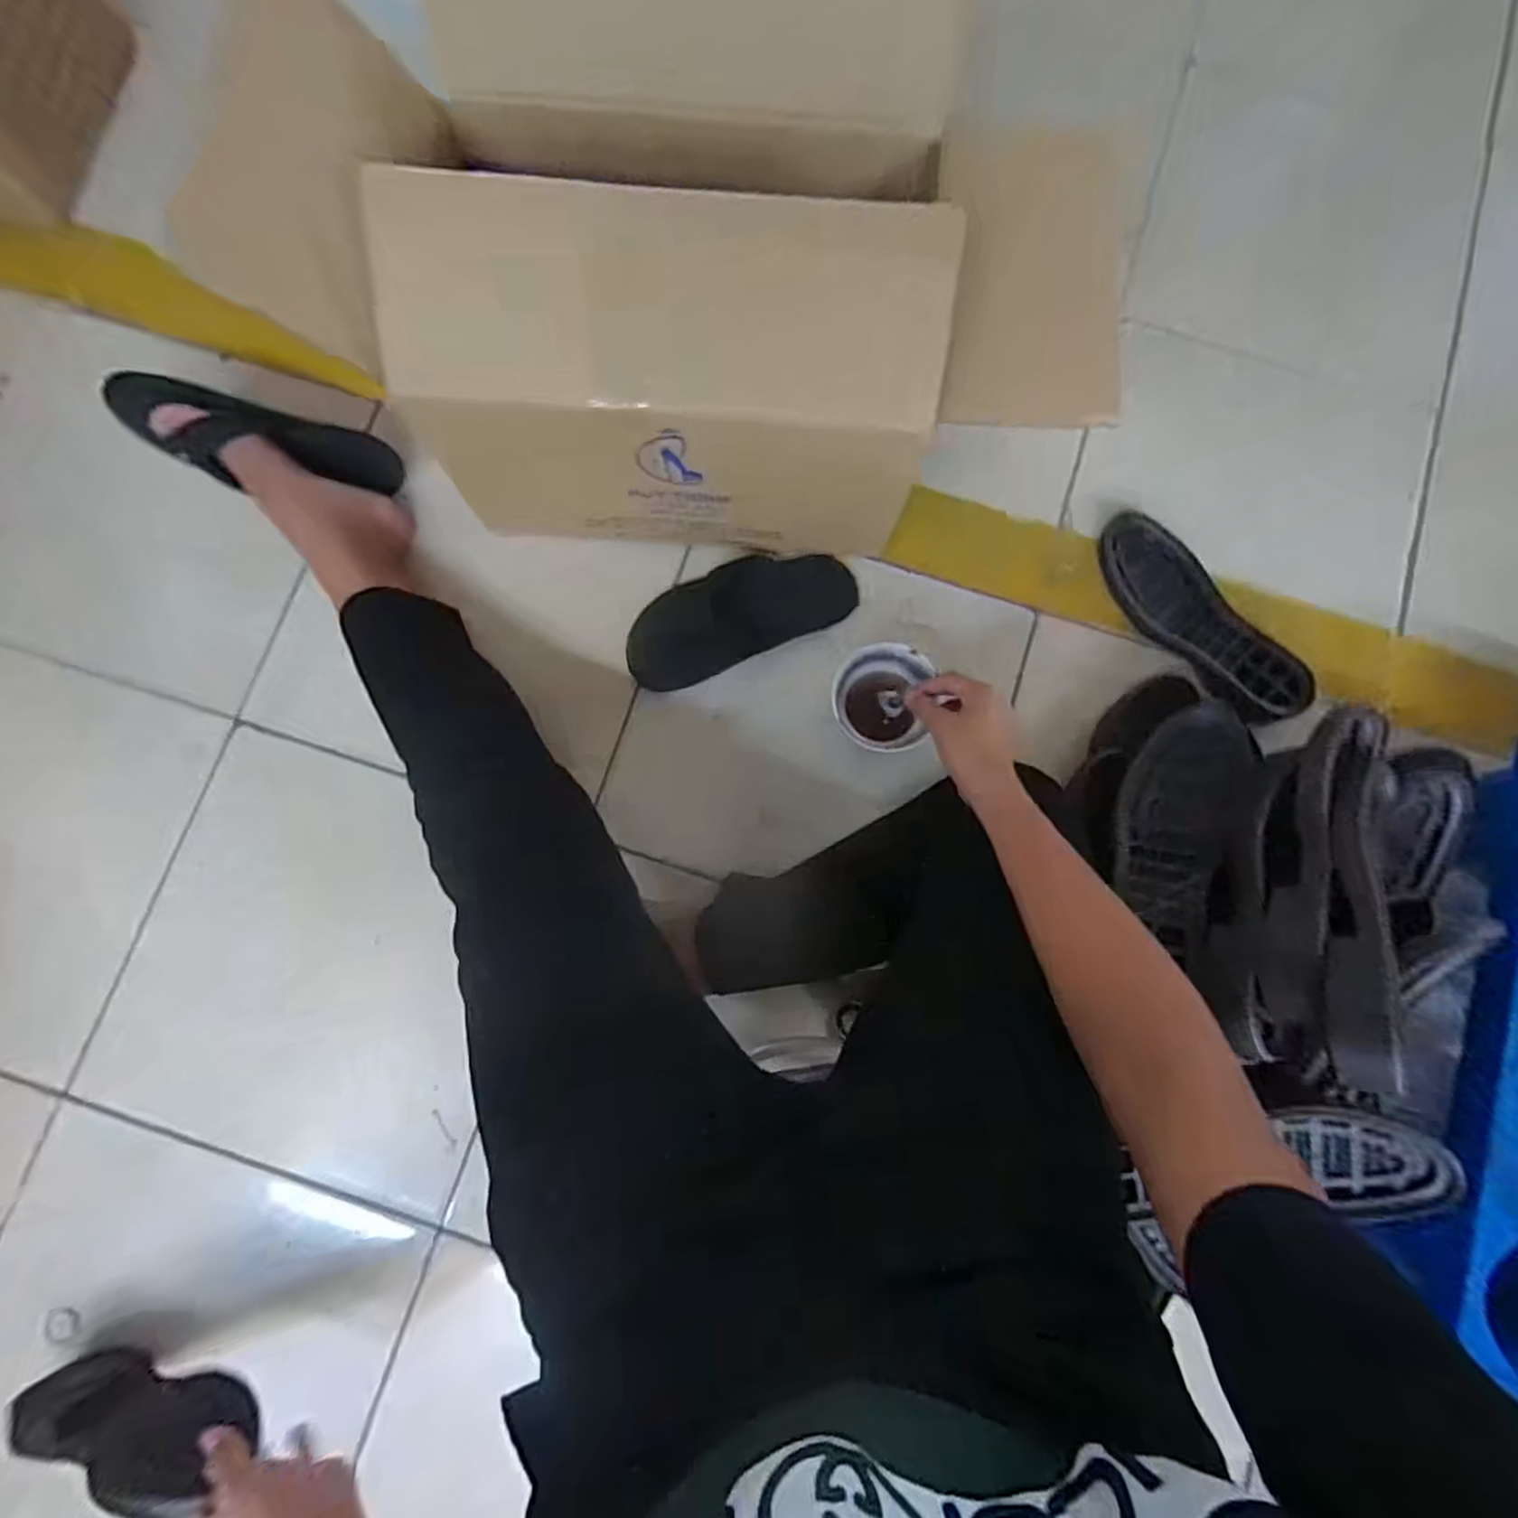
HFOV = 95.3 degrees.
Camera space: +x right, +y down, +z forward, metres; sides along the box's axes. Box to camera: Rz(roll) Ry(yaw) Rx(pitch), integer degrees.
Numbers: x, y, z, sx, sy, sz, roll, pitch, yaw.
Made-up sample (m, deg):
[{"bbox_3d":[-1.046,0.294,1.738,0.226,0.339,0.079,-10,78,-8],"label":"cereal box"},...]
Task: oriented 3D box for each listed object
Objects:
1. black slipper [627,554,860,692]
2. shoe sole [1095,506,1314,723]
[{"bbox_3d":[-0.022,-0.161,0.760,0.254,0.038,0.100,-24,83,-6],"label":"black slipper"},{"bbox_3d":[0.478,-0.156,0.755,0.092,0.037,0.273,-40,78,8],"label":"shoe sole"}]

